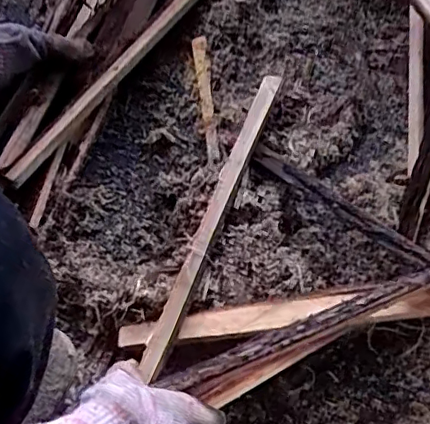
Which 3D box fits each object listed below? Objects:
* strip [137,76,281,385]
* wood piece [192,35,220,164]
[{"bbox_3d":[0.001,-0.003,0.527,0.019,0.017,0.316,19,65,9],"label":"strip"},{"bbox_3d":[-0.010,-0.123,0.611,0.016,0.006,0.159,-7,67,-2],"label":"wood piece"}]

